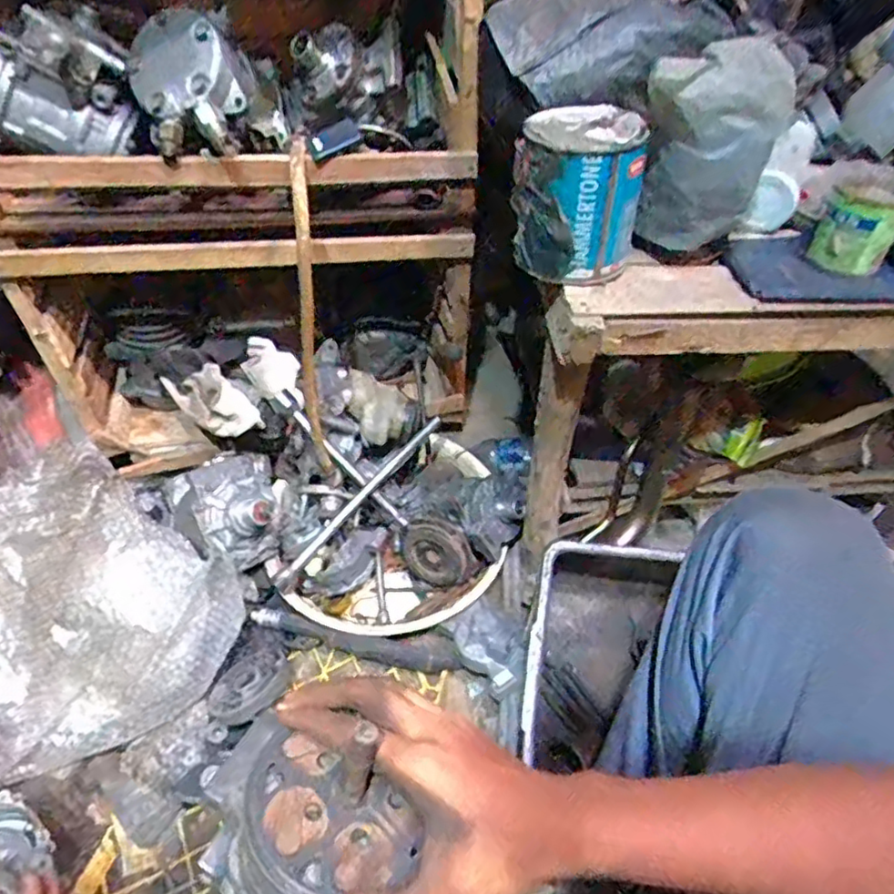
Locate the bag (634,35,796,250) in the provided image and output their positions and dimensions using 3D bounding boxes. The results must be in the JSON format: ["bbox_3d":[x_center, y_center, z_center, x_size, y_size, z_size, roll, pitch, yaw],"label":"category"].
[{"bbox_3d":[0.235,-0.264,0.579,0.105,0.158,0.115,27,52,21],"label":"bag"}]

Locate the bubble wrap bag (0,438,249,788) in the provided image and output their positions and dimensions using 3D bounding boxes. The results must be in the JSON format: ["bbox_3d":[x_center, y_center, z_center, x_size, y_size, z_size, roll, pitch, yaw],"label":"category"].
[{"bbox_3d":[-0.501,0.207,0.795,0.377,0.168,0.382,27,52,21],"label":"bubble wrap bag"}]

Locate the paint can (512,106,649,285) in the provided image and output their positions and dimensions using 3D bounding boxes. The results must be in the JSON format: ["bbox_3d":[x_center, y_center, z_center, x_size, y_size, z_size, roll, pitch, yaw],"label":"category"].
[{"bbox_3d":[0.120,-0.233,0.588,0.111,0.125,0.111,1,47,-1],"label":"paint can"}]

